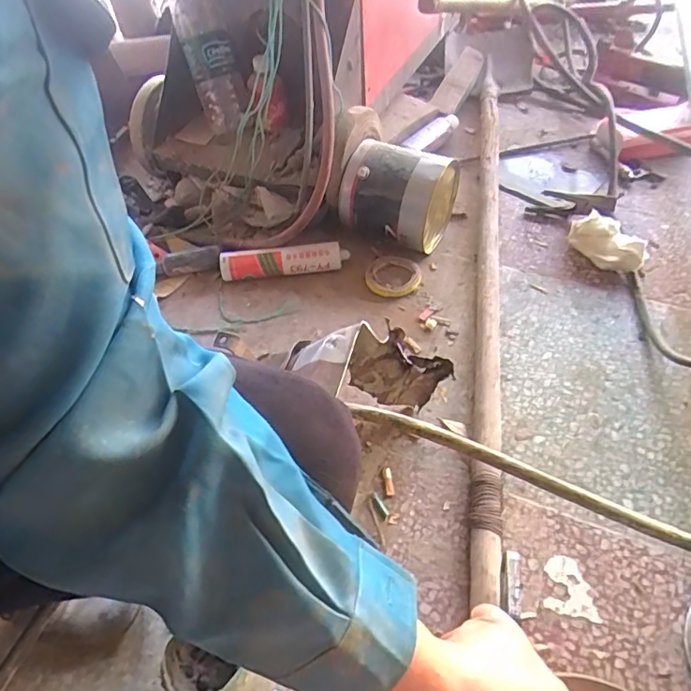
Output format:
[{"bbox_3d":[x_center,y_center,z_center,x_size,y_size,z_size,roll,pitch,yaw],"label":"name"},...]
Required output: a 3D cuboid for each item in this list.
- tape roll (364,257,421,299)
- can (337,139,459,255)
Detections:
[{"bbox_3d":[0.080,-0.119,0.902,0.091,0.015,0.085,-2,51,2],"label":"tape roll"},{"bbox_3d":[0.088,-0.252,0.923,0.166,0.147,0.158,18,55,17],"label":"can"}]

